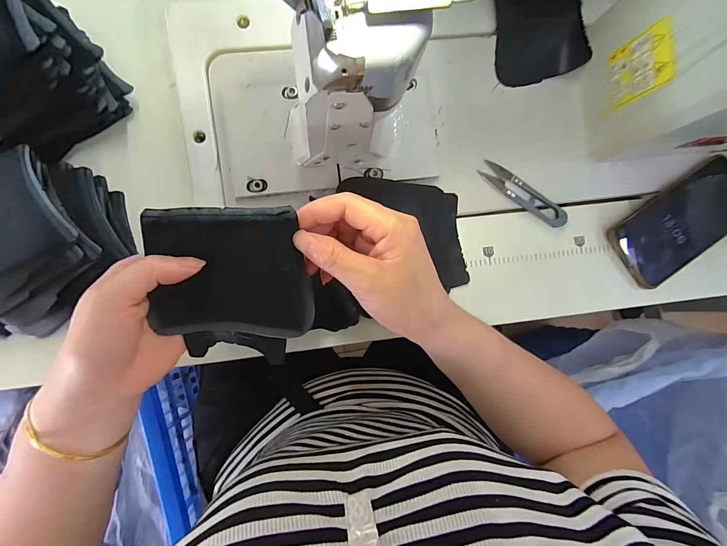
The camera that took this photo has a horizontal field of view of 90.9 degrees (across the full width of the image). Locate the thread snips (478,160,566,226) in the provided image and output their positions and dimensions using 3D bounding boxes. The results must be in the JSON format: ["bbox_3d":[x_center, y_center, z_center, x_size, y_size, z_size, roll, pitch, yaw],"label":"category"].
[{"bbox_3d":[0.164,-0.081,0.366,0.100,0.004,0.025,34,84,0],"label":"thread snips"}]

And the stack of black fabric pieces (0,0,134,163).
[{"bbox_3d":[-0.311,-0.168,0.309,0.153,0.081,0.140,-43,89,-6],"label":"stack of black fabric pieces"}]

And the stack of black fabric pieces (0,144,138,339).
[{"bbox_3d":[-0.283,-0.020,0.307,0.143,0.059,0.134,-34,88,-6],"label":"stack of black fabric pieces"}]

